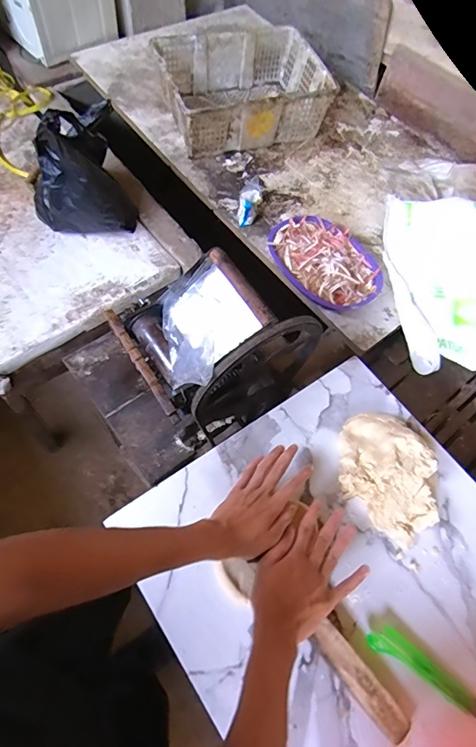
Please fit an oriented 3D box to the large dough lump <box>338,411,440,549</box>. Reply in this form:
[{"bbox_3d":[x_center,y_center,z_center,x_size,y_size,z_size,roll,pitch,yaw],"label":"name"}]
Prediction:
[{"bbox_3d":[0.225,0.153,0.647,0.141,0.052,0.191,9,63,-2],"label":"large dough lump"}]

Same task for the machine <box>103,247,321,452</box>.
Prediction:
[{"bbox_3d":[-0.045,-0.035,0.805,0.290,0.369,0.238,-27,70,-19],"label":"machine"}]

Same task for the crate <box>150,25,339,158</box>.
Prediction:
[{"bbox_3d":[0.008,-0.869,1.324,0.481,0.167,0.368,-12,66,-13],"label":"crate"}]

